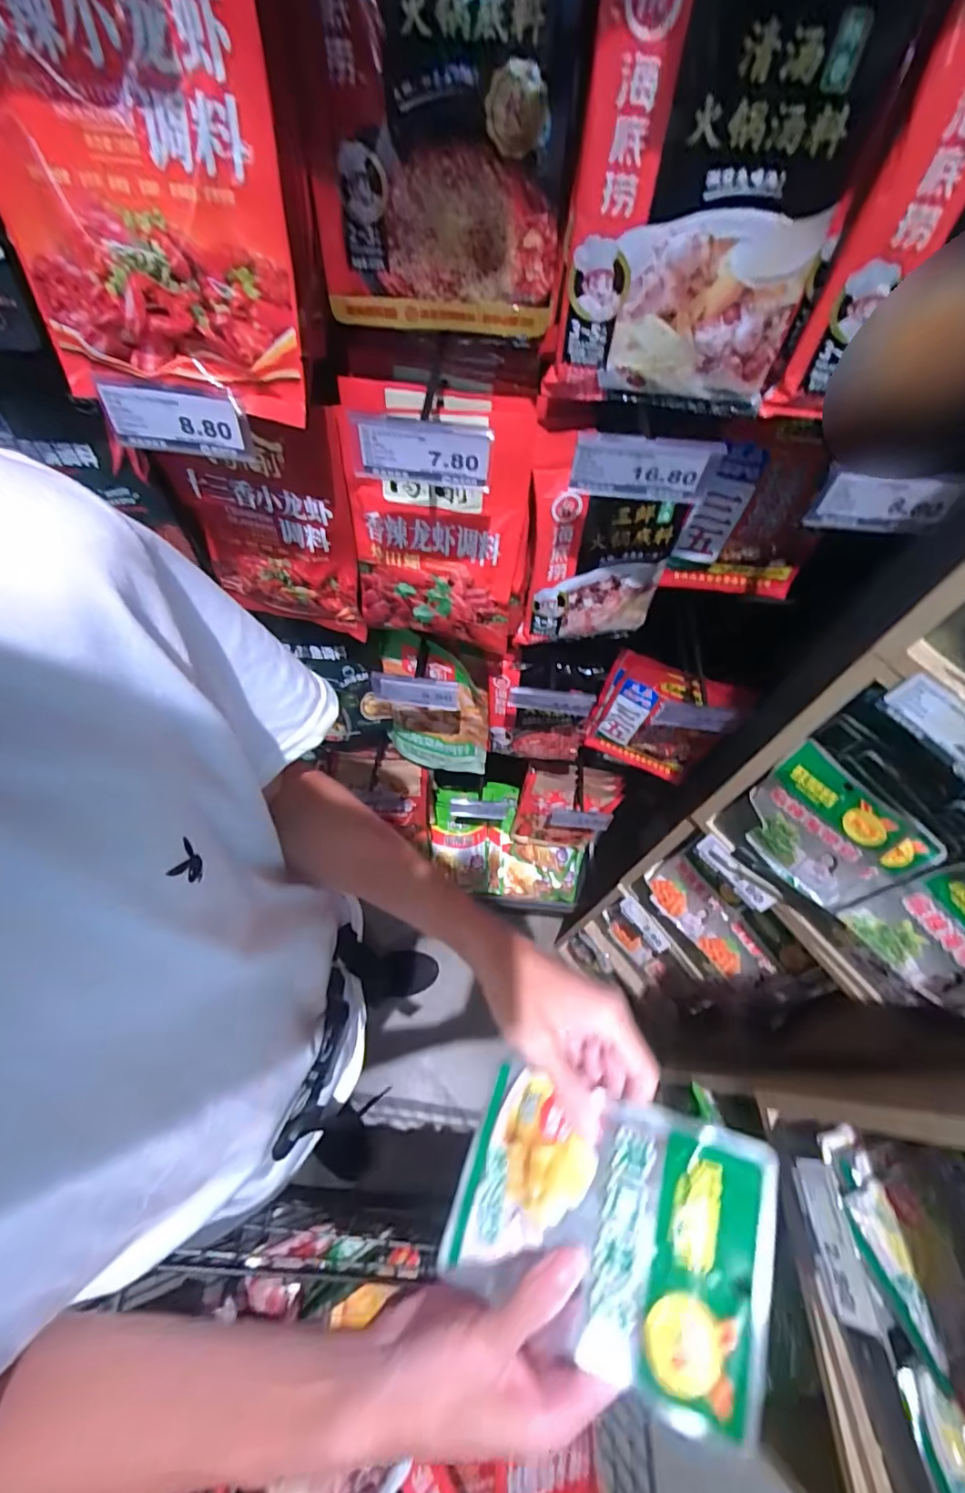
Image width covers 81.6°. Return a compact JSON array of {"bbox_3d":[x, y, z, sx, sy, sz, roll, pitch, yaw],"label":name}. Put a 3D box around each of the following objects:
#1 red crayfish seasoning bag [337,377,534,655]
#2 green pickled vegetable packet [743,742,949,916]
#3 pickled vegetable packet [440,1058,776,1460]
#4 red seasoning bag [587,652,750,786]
[{"bbox_3d":[-0.043,-0.201,0.539,0.165,0.239,0.047,9,50,4],"label":"red crayfish seasoning bag"},{"bbox_3d":[0.306,0.076,0.498,0.036,0.132,0.130,-39,71,-21],"label":"green pickled vegetable packet"},{"bbox_3d":[0.060,0.249,0.295,0.160,0.012,0.111,-1,58,31],"label":"pickled vegetable packet"},{"bbox_3d":[0.246,-0.031,0.800,0.164,0.210,0.050,20,63,7],"label":"red seasoning bag"}]

